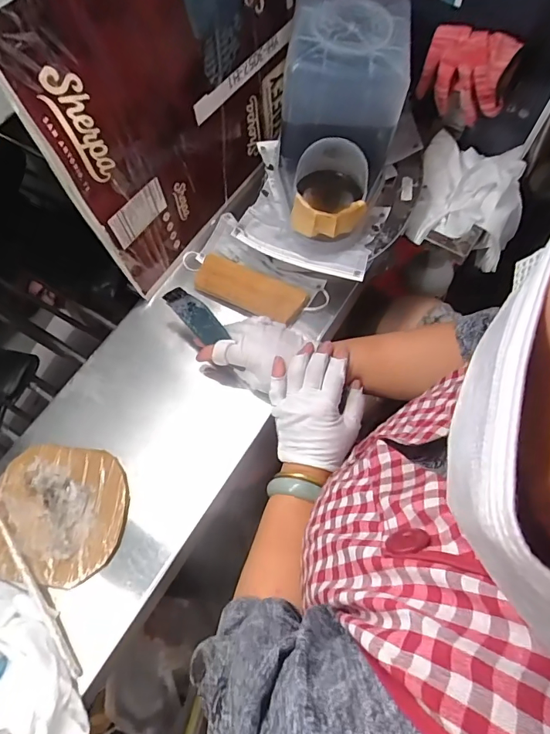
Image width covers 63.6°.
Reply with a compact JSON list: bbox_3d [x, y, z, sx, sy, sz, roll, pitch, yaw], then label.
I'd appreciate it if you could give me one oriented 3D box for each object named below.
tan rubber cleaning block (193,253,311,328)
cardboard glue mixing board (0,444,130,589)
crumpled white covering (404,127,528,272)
[{"bbox_3d":[-0.032,-0.101,0.584,0.143,0.034,0.051,23,69,13],"label":"tan rubber cleaning block"},{"bbox_3d":[-0.240,0.156,0.484,0.150,0.018,0.140,4,66,5],"label":"cardboard glue mixing board"},{"bbox_3d":[0.273,-0.221,0.624,0.154,0.093,0.161,14,67,9],"label":"crumpled white covering"}]

